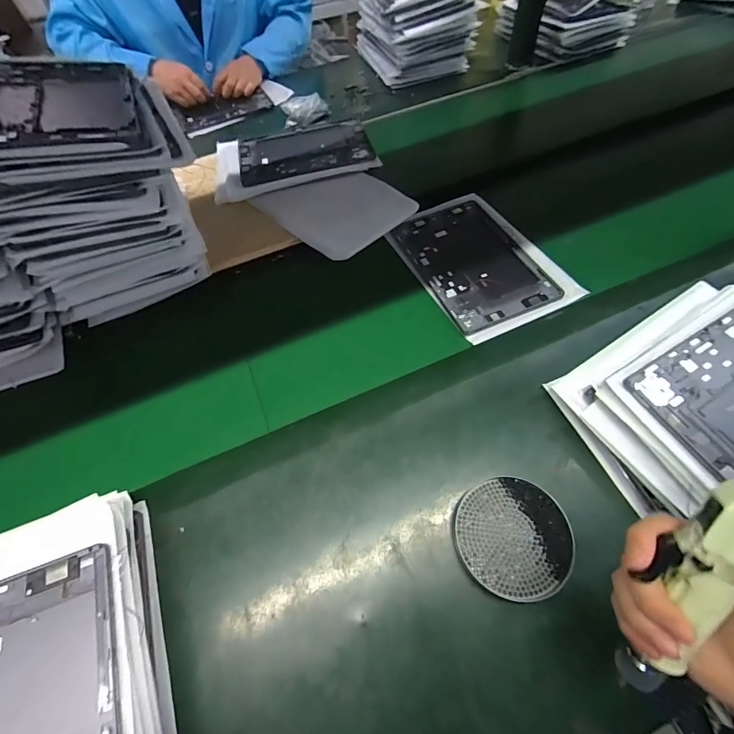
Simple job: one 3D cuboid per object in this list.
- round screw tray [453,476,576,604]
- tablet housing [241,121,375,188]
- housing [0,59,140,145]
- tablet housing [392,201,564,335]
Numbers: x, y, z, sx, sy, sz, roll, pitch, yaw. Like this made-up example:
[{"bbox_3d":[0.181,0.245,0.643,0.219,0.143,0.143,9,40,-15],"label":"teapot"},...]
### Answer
[{"bbox_3d":[0.151,0.175,0.384,0.111,0.018,0.114,-2,59,3],"label":"round screw tray"},{"bbox_3d":[-0.127,-0.442,0.745,0.257,0.014,0.176,-13,59,-3],"label":"tablet housing"},{"bbox_3d":[-0.395,-0.344,0.471,0.173,0.011,0.262,-16,57,-18],"label":"housing"},{"bbox_3d":[0.167,-0.173,0.597,0.164,0.012,0.260,-22,60,-9],"label":"tablet housing"}]

